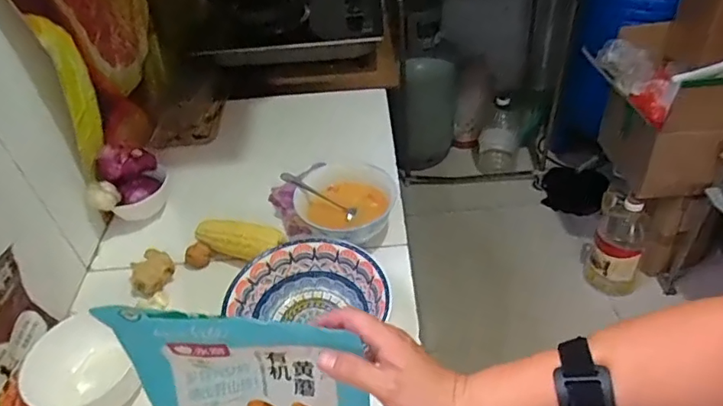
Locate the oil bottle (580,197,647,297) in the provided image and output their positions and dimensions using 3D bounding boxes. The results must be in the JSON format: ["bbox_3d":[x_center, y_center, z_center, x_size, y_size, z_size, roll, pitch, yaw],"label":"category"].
[{"bbox_3d":[0.783,0.124,1.591,0.170,0.347,0.125,20,48,26],"label":"oil bottle"}]

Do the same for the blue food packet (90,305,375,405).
[{"bbox_3d":[-0.093,0.188,0.452,0.191,0.251,0.021,-1,28,5],"label":"blue food packet"}]

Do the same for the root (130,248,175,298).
[{"bbox_3d":[-0.306,0.104,0.753,0.056,0.031,0.069,13,46,20],"label":"root"}]

